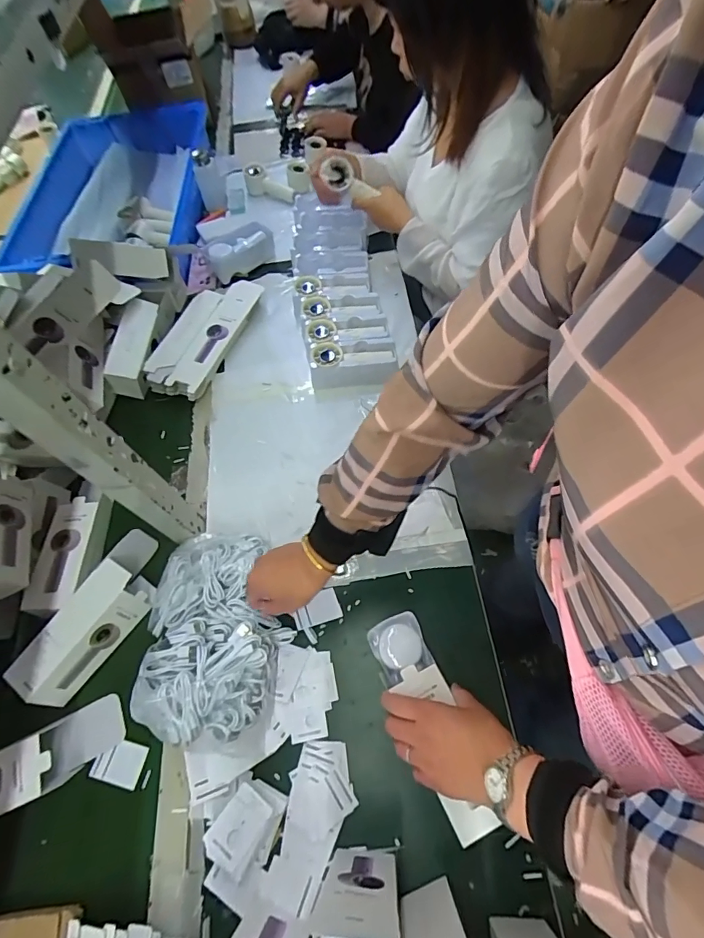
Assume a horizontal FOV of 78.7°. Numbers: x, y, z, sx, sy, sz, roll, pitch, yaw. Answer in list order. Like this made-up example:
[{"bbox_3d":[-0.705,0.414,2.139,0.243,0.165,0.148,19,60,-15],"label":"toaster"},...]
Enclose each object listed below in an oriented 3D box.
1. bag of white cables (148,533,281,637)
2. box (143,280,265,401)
[{"bbox_3d":[-0.196,0.156,0.612,0.181,0.050,0.133,-4,61,0],"label":"bag of white cables"},{"bbox_3d":[-0.290,-0.274,0.865,0.124,0.044,0.295,20,64,13],"label":"box"}]

